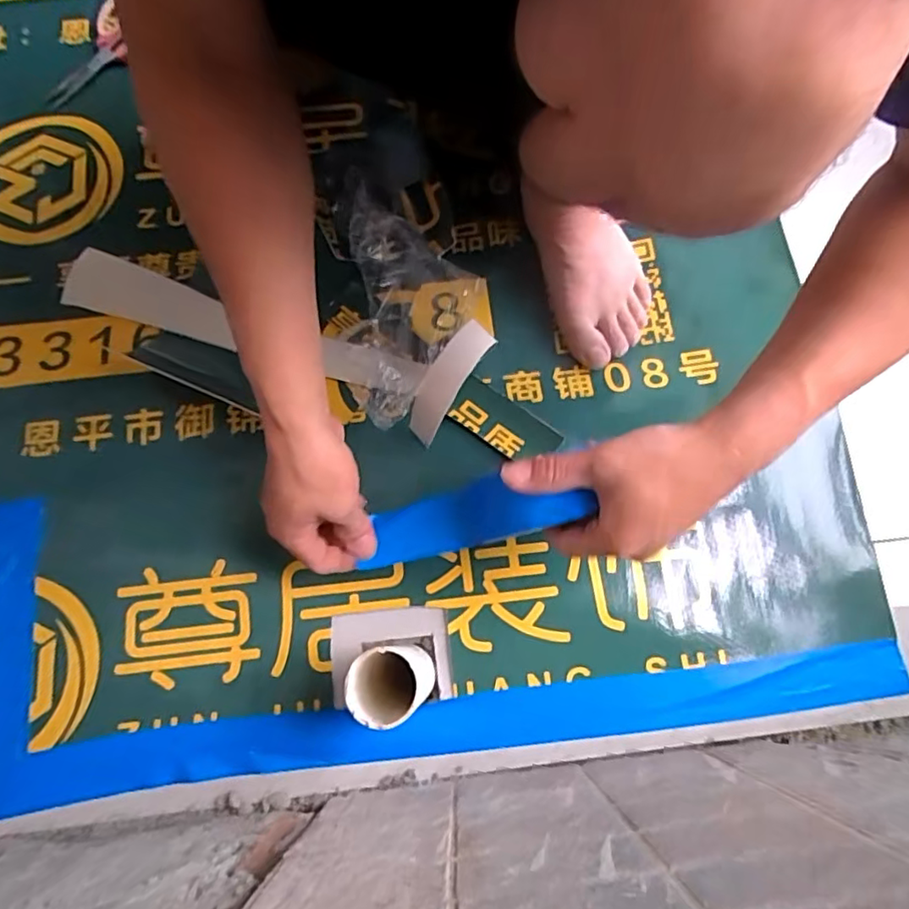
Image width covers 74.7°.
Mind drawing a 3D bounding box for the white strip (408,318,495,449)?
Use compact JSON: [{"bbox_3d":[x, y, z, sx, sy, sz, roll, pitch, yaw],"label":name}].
[{"bbox_3d":[-0.007,-0.062,0.513,0.032,0.029,0.111,31,98,9],"label":"white strip"}]

